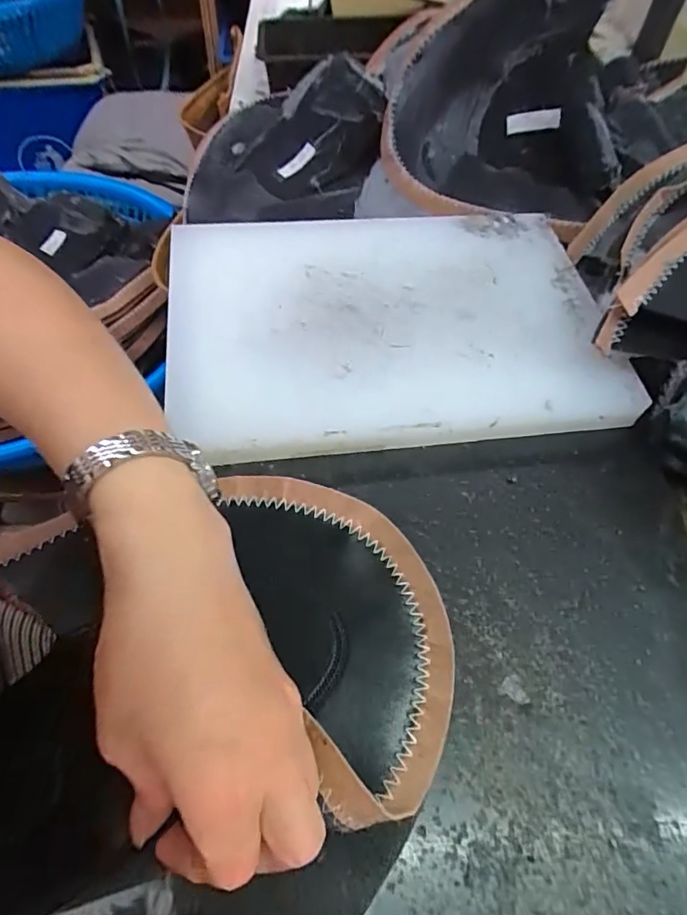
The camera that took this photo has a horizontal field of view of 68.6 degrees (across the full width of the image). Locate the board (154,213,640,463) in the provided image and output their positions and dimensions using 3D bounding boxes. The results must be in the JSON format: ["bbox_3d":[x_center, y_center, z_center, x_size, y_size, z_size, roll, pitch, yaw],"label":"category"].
[{"bbox_3d":[0.030,-0.097,0.356,0.293,0.028,0.200,-6,62,-7],"label":"board"}]

